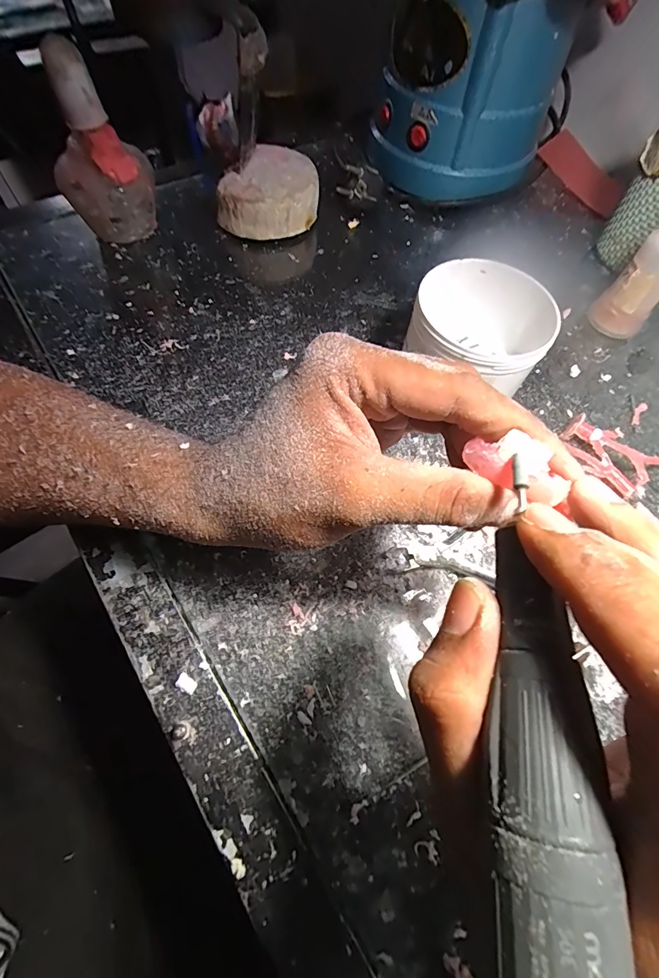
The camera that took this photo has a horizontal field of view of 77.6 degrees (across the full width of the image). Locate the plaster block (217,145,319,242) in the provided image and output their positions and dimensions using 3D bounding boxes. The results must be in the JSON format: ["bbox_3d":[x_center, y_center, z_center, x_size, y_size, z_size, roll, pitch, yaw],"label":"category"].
[{"bbox_3d":[-0.054,-0.266,0.374,0.084,0.047,0.069,7,63,0],"label":"plaster block"}]

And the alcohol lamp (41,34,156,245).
[{"bbox_3d":[-0.185,-0.266,0.328,0.074,0.121,0.062,-22,67,-14],"label":"alcohol lamp"}]

